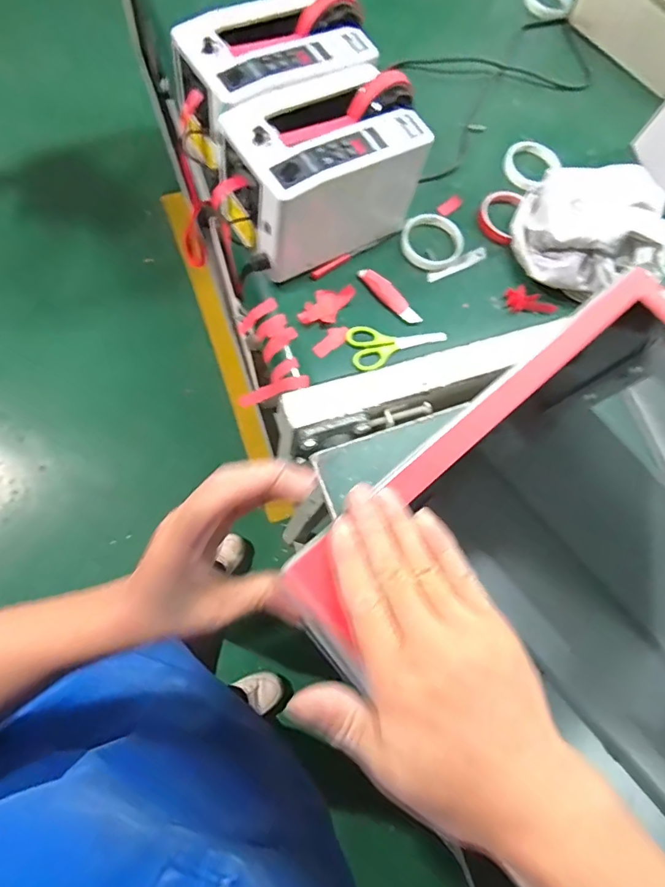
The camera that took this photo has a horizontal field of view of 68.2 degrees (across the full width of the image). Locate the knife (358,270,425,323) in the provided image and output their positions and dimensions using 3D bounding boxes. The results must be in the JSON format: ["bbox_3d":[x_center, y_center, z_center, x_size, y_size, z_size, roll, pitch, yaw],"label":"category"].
[{"bbox_3d":[0.078,-0.197,0.654,0.026,0.013,0.102,-40,82,-17],"label":"knife"}]

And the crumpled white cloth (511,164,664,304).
[{"bbox_3d":[0.360,-0.301,0.667,0.188,0.072,0.186,-19,76,-13],"label":"crumpled white cloth"}]

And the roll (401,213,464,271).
[{"bbox_3d":[0.139,-0.281,0.687,0.084,0.018,0.077,2,73,-7],"label":"roll"}]

